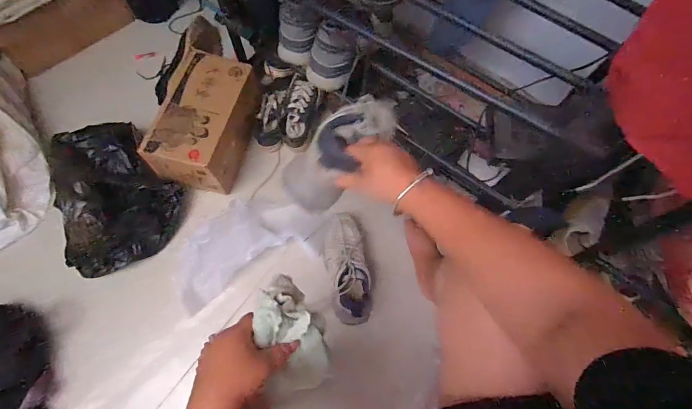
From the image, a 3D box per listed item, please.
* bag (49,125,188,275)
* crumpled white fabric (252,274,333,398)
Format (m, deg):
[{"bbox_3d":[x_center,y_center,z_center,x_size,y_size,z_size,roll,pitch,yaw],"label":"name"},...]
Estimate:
[{"bbox_3d":[-0.572,-0.025,0.845,0.286,0.154,0.317,-34,75,-13],"label":"bag"},{"bbox_3d":[-0.067,0.160,0.440,0.077,0.084,0.136,-11,71,-6],"label":"crumpled white fabric"}]

